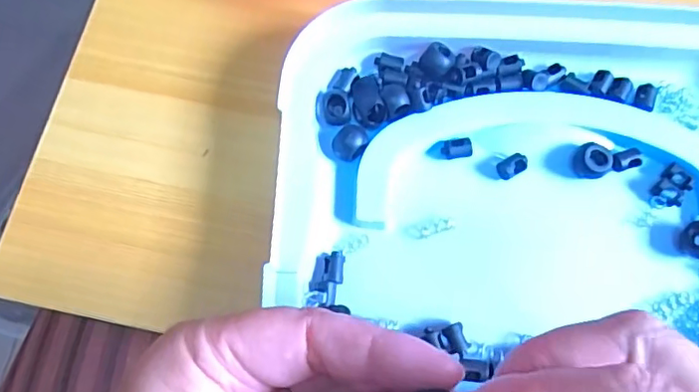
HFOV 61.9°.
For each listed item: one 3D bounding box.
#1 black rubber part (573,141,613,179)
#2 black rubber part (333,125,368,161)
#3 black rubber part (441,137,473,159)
[{"bbox_3d":[0.121,-0.017,0.289,0.017,0.007,0.016,21,73,7],"label":"black rubber part"},{"bbox_3d":[0.001,-0.027,0.290,0.016,0.008,0.017,0,72,0],"label":"black rubber part"},{"bbox_3d":[0.054,-0.024,0.292,0.015,0.005,0.010,-9,72,-3],"label":"black rubber part"}]

